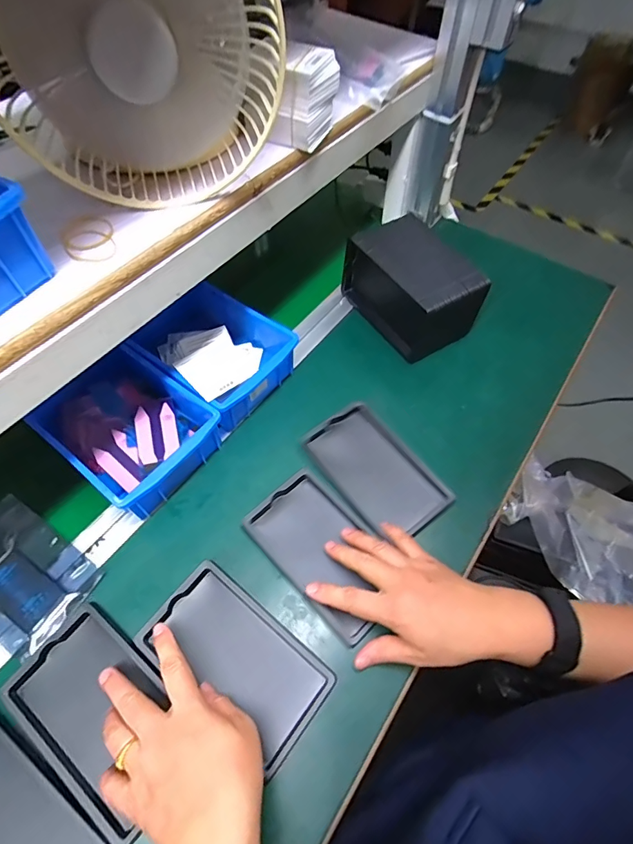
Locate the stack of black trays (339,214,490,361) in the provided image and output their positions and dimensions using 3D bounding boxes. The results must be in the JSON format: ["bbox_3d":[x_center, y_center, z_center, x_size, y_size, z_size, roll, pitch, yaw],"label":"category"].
[{"bbox_3d":[0.119,-0.181,0.587,0.106,0.114,0.173,-30,62,-18],"label":"stack of black trays"}]

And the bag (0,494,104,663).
[{"bbox_3d":[-0.293,0.152,0.428,0.148,0.021,0.094,31,62,18],"label":"bag"}]

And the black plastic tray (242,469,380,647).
[{"bbox_3d":[0.010,0.127,0.433,0.089,0.018,0.156,-39,65,-22],"label":"black plastic tray"}]

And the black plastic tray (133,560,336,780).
[{"bbox_3d":[-0.070,0.208,0.382,0.158,0.019,0.087,35,64,16],"label":"black plastic tray"}]

